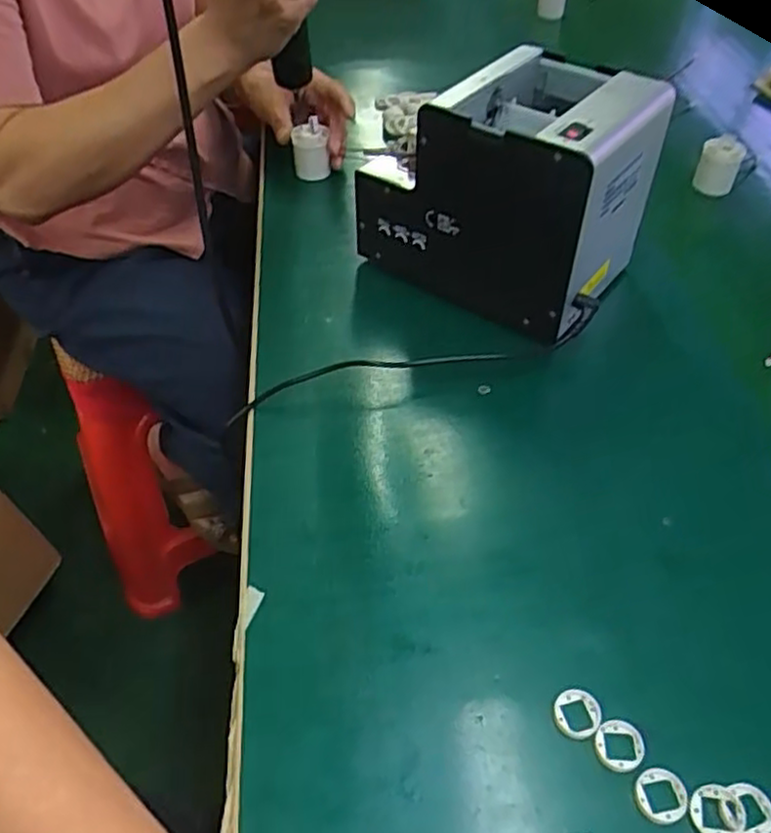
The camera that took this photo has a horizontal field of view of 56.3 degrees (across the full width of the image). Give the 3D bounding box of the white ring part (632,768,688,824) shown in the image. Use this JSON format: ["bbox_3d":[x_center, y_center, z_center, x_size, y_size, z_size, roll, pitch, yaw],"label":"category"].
[{"bbox_3d":[0.122,0.166,0.317,0.022,0.004,0.022,-1,48,1],"label":"white ring part"}]

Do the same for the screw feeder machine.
[{"bbox_3d":[0.094,-0.178,0.544,0.185,0.145,0.143,29,55,25],"label":"screw feeder machine"}]

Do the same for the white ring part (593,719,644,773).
[{"bbox_3d":[0.108,0.152,0.333,0.021,0.004,0.022,-1,48,1],"label":"white ring part"}]

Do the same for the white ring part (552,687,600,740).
[{"bbox_3d":[0.091,0.142,0.343,0.022,0.004,0.023,-1,48,1],"label":"white ring part"}]

